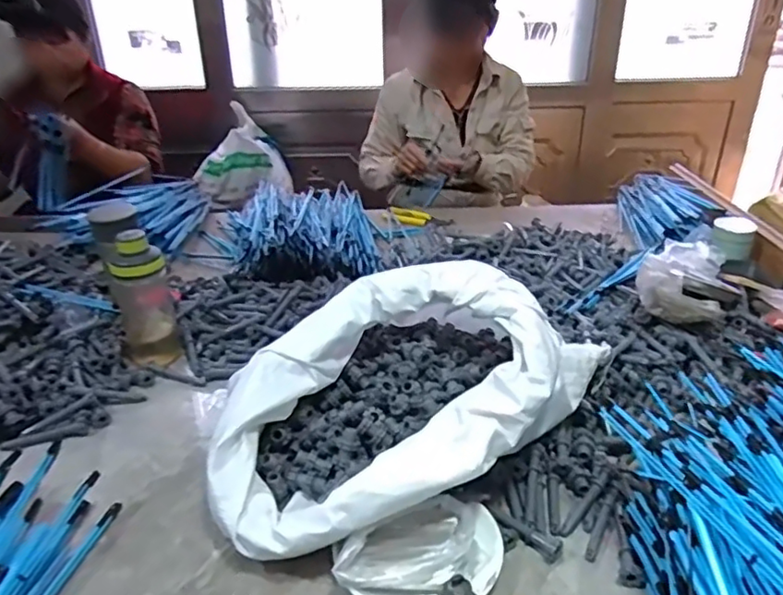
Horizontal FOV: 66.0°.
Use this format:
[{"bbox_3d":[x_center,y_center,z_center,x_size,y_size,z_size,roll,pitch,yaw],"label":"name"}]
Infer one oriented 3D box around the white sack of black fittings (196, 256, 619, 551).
[{"bbox_3d":[0.015,0.103,0.639,0.420,0.175,0.259,-20,34,-31],"label":"white sack of black fittings"}]

